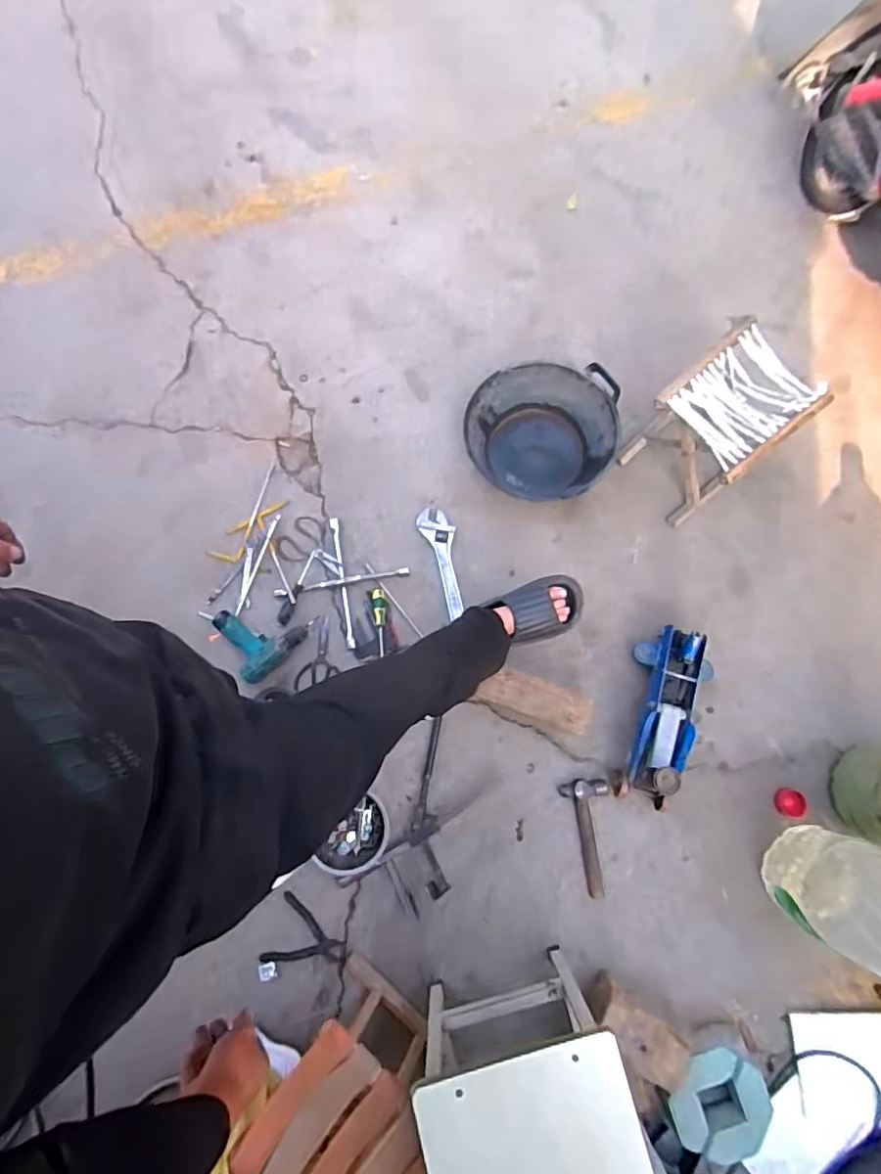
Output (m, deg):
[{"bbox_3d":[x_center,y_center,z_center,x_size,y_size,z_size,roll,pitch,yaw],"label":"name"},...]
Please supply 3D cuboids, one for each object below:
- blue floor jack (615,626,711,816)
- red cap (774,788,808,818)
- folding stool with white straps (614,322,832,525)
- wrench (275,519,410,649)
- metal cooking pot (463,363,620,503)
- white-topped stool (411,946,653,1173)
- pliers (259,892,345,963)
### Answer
[{"bbox_3d":[0.506,0.287,1.231,0.151,0.137,0.386,15,78,4],"label":"blue floor jack"},{"bbox_3d":[0.792,0.489,1.253,0.053,0.031,0.060,10,77,3],"label":"red cap"},{"bbox_3d":[0.647,-0.381,1.309,0.312,0.289,0.247,-38,80,-8],"label":"folding stool with white straps"},{"bbox_3d":[-0.244,-0.012,1.377,0.243,0.025,0.237,35,80,8],"label":"wrench"},{"bbox_3d":[0.252,-0.392,1.394,0.358,0.133,0.332,0,77,0],"label":"metal cooking pot"},{"bbox_3d":[0.140,0.872,0.996,0.329,0.333,0.218,-16,81,-2],"label":"white-topped stool"},{"bbox_3d":[-0.302,0.762,1.234,0.177,0.011,0.137,1,77,1],"label":"pliers"}]

